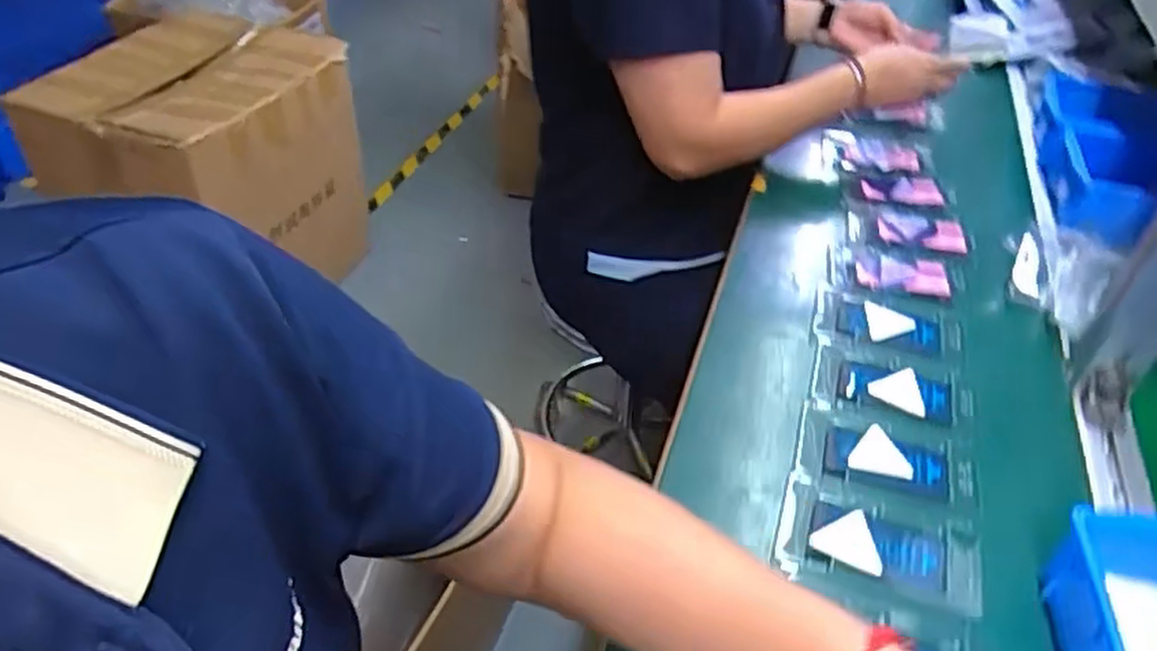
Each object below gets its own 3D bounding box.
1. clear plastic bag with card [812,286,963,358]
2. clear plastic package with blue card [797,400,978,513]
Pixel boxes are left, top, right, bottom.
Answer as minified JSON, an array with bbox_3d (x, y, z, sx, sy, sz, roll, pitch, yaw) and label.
[{"bbox_3d":[0.274,-0.001,0.674,0.124,0.007,0.066,12,43,10],"label":"clear plastic bag with card"},{"bbox_3d":[0.226,0.098,0.564,0.122,0.008,0.072,14,43,12],"label":"clear plastic package with blue card"}]

